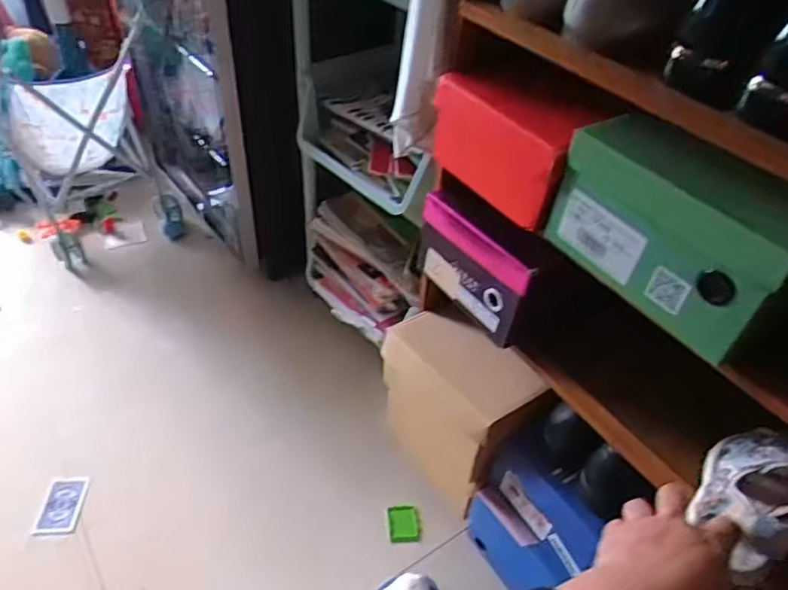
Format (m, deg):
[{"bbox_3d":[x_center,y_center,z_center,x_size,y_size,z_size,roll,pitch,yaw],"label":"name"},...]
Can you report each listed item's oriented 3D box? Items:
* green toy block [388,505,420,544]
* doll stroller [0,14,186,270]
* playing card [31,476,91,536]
[{"bbox_3d":[0.015,0.353,0.905,0.044,0.008,0.055,-4,44,-8],"label":"green toy block"},{"bbox_3d":[-0.643,-0.362,1.228,0.305,0.485,0.282,-17,47,-20],"label":"doll stroller"},{"bbox_3d":[-0.502,0.319,0.889,0.061,0.008,0.088,-1,44,-5],"label":"playing card"}]

